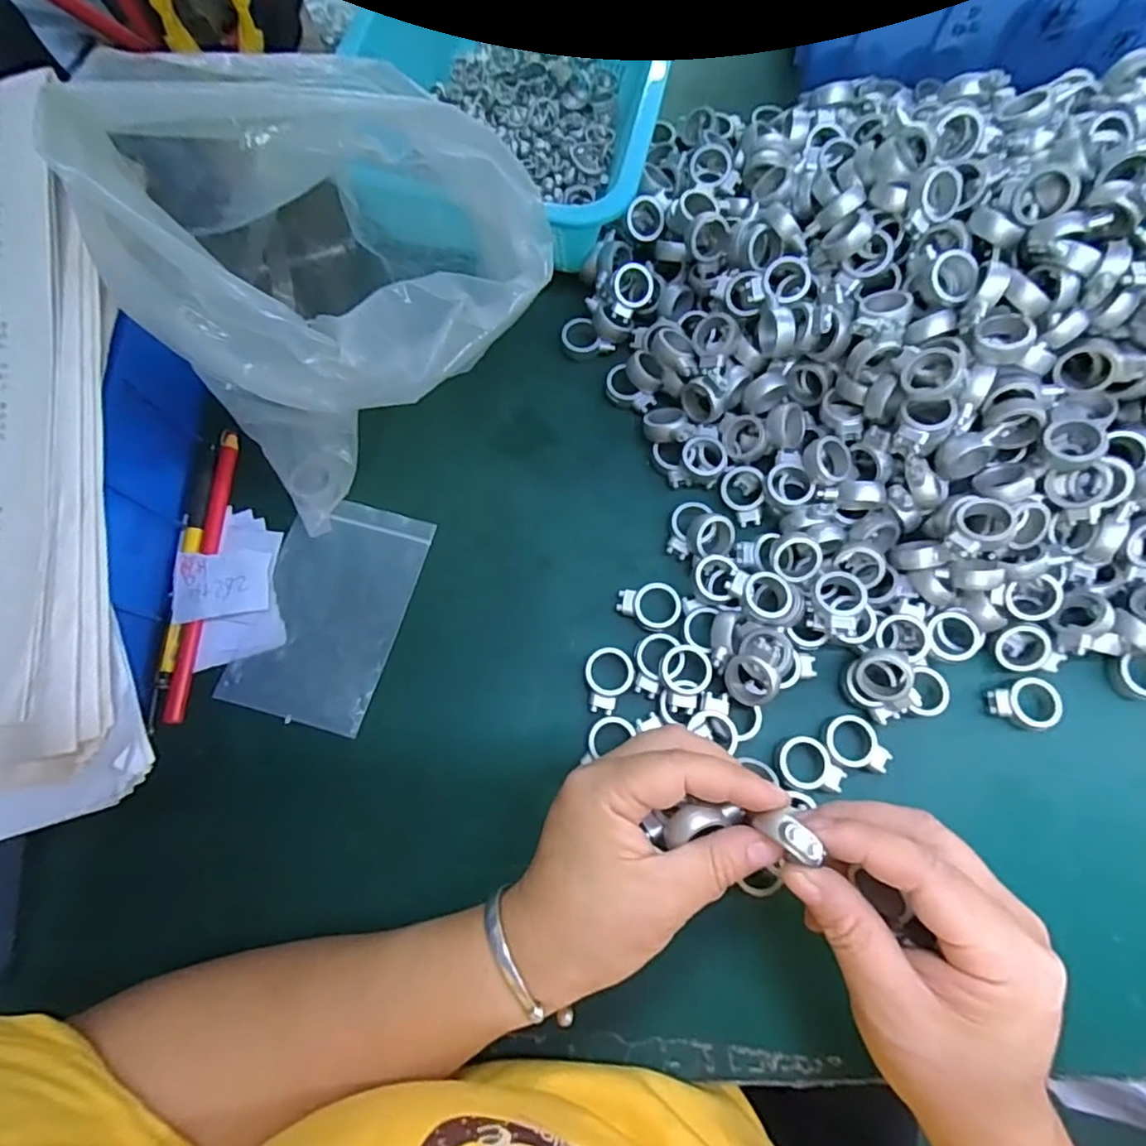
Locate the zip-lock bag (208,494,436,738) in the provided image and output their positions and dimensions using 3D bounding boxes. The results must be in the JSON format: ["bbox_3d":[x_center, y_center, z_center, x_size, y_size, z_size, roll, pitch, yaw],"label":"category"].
[{"bbox_3d":[-0.133,0.020,0.335,0.076,0.006,0.123,17,73,1],"label":"zip-lock bag"}]

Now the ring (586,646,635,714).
[{"bbox_3d":[0.019,0.057,0.319,0.025,0.006,0.034,9,73,4],"label":"ring"}]

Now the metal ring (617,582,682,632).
[{"bbox_3d":[0.042,0.018,0.332,0.034,0.007,0.027,5,73,3],"label":"metal ring"}]

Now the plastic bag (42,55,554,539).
[{"bbox_3d":[-0.122,-0.141,0.291,0.168,0.181,0.166,37,77,11],"label":"plastic bag"}]

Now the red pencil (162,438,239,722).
[{"bbox_3d":[-0.205,-0.001,0.336,0.010,0.010,0.163,2,73,1],"label":"red pencil"}]

